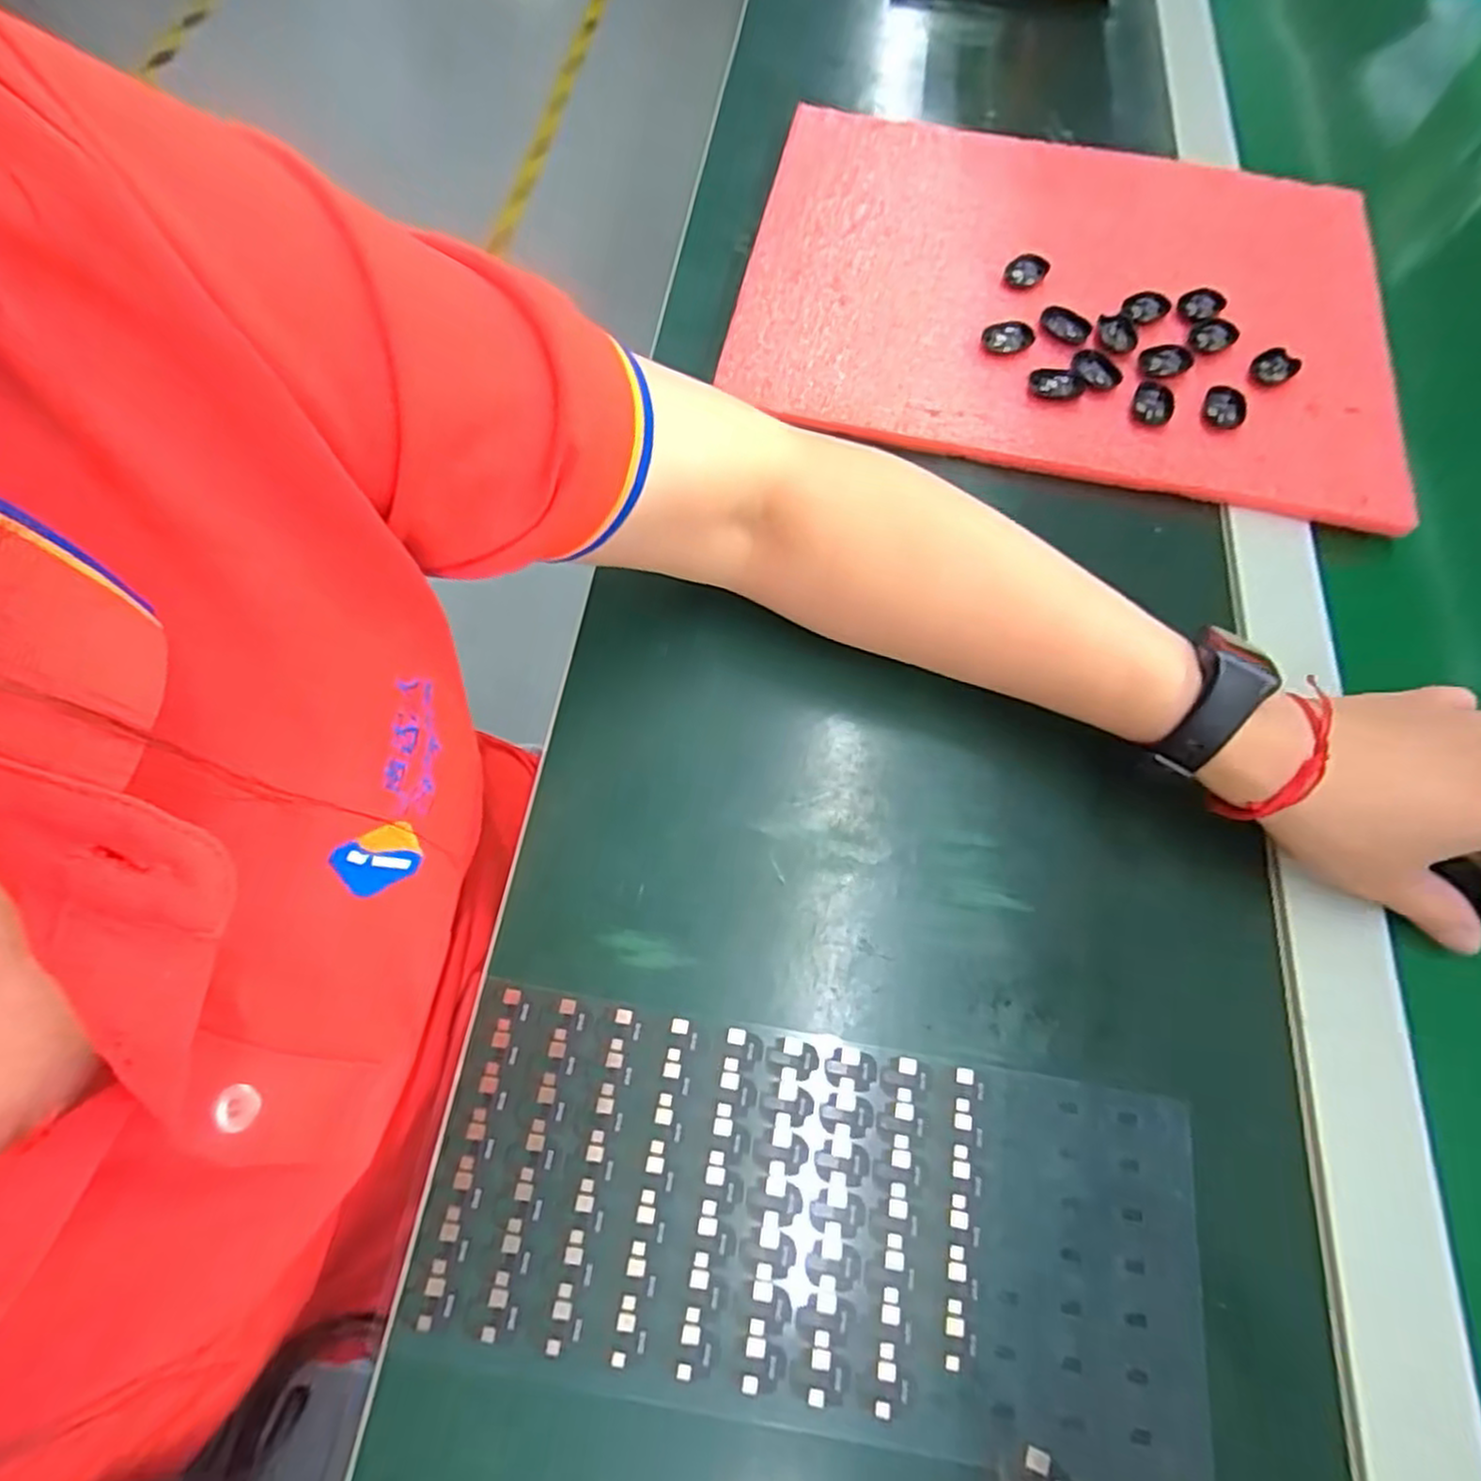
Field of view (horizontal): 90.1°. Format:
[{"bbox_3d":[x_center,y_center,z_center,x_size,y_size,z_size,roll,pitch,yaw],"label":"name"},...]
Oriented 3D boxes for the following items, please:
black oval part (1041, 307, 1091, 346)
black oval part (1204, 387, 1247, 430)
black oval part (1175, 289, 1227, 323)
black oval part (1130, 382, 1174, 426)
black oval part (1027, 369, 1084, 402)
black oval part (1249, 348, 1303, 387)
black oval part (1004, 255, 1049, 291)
[{"bbox_3d":[0.173,-0.221,0.393,0.026,0.004,0.017,34,72,12],"label":"black oval part"},{"bbox_3d":[0.246,-0.169,0.376,0.021,0.006,0.023,34,72,12],"label":"black oval part"},{"bbox_3d":[0.252,-0.239,0.402,0.025,0.004,0.017,-26,71,-10],"label":"black oval part"},{"bbox_3d":[0.211,-0.172,0.376,0.020,0.004,0.028,24,70,9],"label":"black oval part"},{"bbox_3d":[0.163,-0.183,0.379,0.028,0.004,0.017,4,68,1],"label":"black oval part"},{"bbox_3d":[0.281,-0.196,0.388,0.028,0.007,0.018,-37,73,-14],"label":"black oval part"},{"bbox_3d":[0.159,-0.260,0.411,0.019,0.006,0.024,42,74,15],"label":"black oval part"}]

